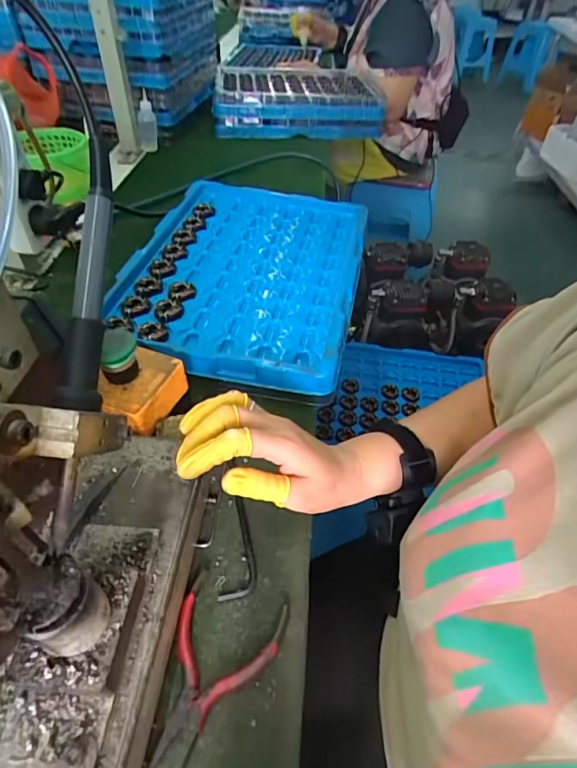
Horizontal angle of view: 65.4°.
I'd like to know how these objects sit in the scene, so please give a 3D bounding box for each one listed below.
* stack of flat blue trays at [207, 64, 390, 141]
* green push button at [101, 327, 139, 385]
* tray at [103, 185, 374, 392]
[{"bbox_3d":[0.013,-0.676,1.077,0.368,0.078,0.327,-3,46,-7],"label":"stack of flat blue trays"},{"bbox_3d":[-0.137,-0.021,0.365,0.029,0.041,0.028,-16,49,-16],"label":"green push button"},{"bbox_3d":[-0.049,-0.148,0.554,0.261,0.033,0.364,10,46,6],"label":"tray"}]

